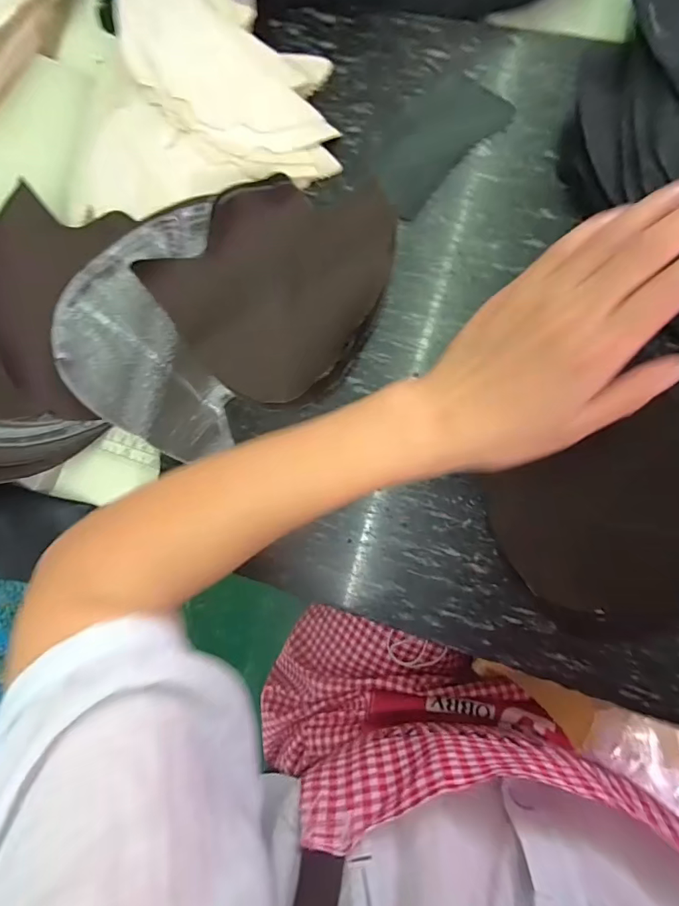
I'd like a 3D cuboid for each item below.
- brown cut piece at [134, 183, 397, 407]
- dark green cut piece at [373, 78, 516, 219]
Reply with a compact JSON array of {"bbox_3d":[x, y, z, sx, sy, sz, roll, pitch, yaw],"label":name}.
[{"bbox_3d":[-0.035,-0.115,0.313,0.162,0.016,0.128,-34,88,6],"label":"brown cut piece"},{"bbox_3d":[0.061,-0.208,0.309,0.093,0.004,0.054,-44,85,4],"label":"dark green cut piece"}]

